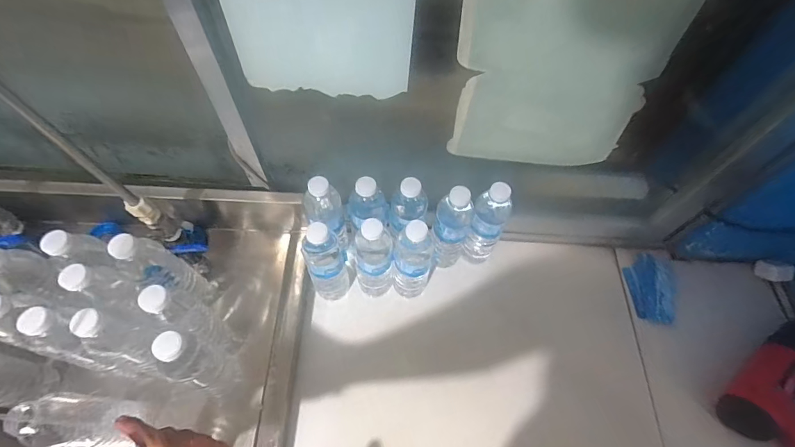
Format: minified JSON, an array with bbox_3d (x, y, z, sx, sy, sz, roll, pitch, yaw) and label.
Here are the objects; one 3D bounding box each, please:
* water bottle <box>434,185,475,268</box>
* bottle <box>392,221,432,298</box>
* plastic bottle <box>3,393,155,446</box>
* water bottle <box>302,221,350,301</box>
[{"bbox_3d":[0.090,0.017,0.690,0.062,0.207,0.052,13,60,6],"label":"water bottle"},{"bbox_3d":[0.026,0.064,0.656,0.063,0.204,0.054,4,60,1],"label":"bottle"},{"bbox_3d":[-0.385,0.244,0.498,0.056,0.206,0.064,-14,66,-8],"label":"plastic bottle"},{"bbox_3d":[-0.112,0.064,0.650,0.059,0.204,0.059,-5,60,-4],"label":"water bottle"}]

